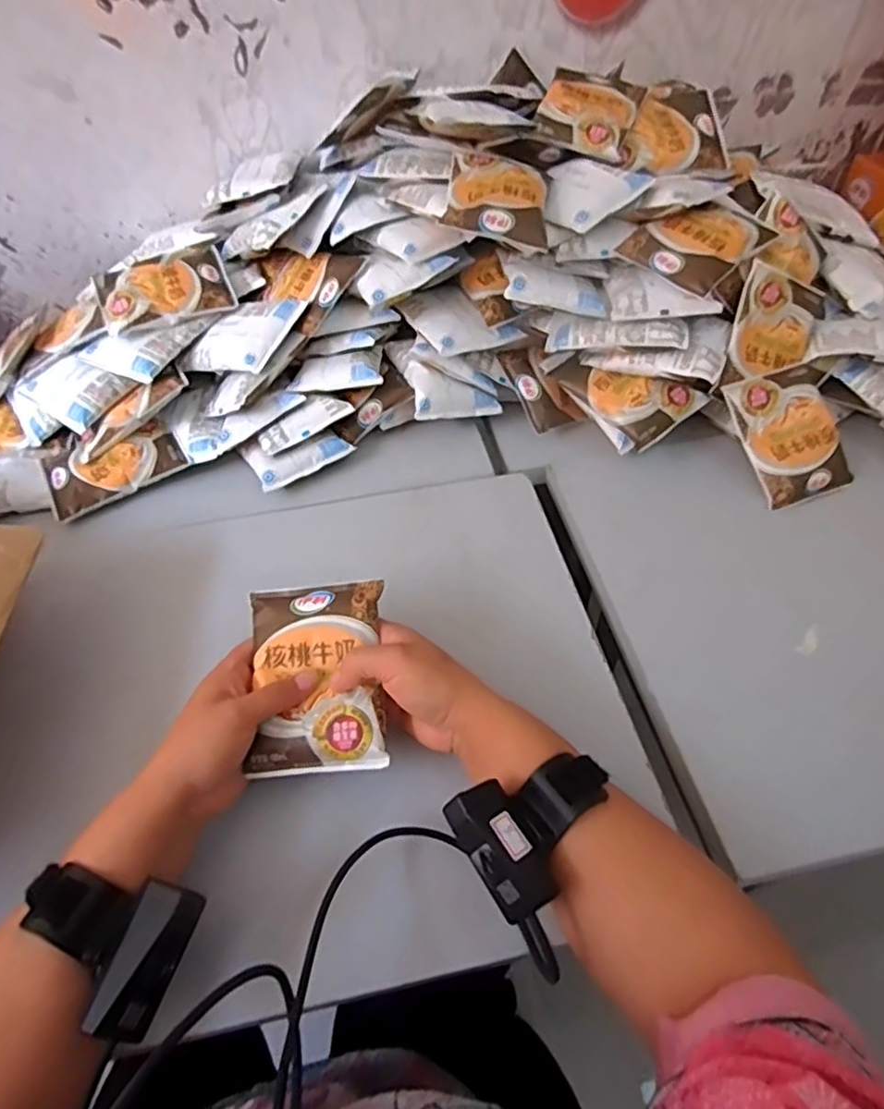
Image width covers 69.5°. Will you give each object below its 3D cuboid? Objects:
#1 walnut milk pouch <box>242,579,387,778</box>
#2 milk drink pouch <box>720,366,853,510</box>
[{"bbox_3d":[-0.086,0.082,0.438,0.091,0.015,0.129,-6,68,4],"label":"walnut milk pouch"},{"bbox_3d":[0.338,-0.116,0.610,0.098,0.016,0.123,-18,85,-2],"label":"milk drink pouch"}]

